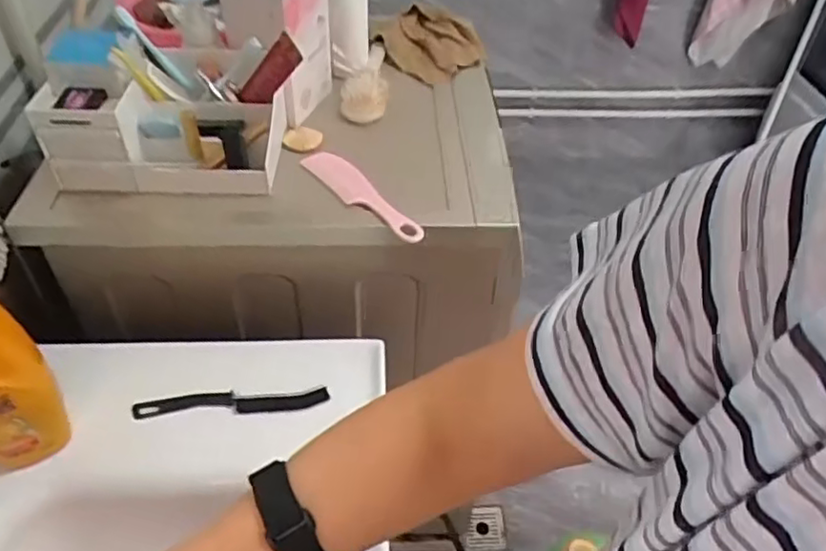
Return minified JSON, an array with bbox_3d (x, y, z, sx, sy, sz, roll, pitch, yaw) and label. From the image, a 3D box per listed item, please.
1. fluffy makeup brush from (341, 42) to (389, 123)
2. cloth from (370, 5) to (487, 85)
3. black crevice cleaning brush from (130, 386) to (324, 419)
[{"bbox_3d":[-0.067,-0.266,0.902,0.062,0.049,0.135,-1,44,-5],"label":"fluffy makeup brush"},{"bbox_3d":[0.025,-0.348,0.952,0.144,0.062,0.143,36,52,29],"label":"cloth"},{"bbox_3d":[-0.199,0.139,0.712,0.206,0.011,0.023,-2,44,-6],"label":"black crevice cleaning brush"}]

